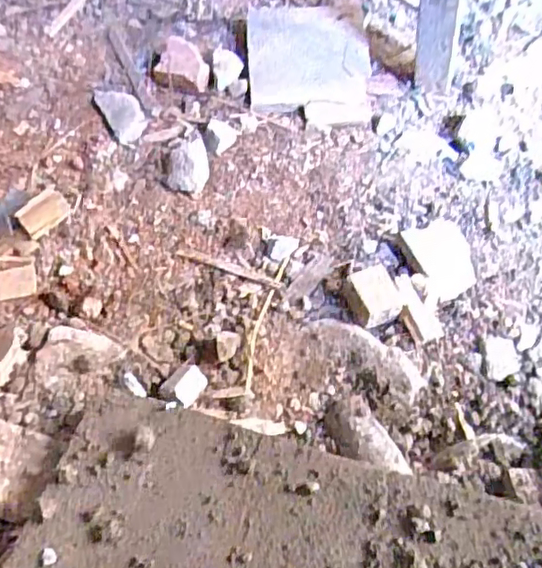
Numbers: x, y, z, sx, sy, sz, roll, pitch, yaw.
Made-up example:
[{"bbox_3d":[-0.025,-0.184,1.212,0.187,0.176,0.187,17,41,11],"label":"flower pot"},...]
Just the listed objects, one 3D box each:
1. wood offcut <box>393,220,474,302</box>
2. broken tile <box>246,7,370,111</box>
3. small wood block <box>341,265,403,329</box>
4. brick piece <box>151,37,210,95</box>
[{"bbox_3d":[0.204,-0.032,0.722,0.082,0.016,0.093,-24,65,-12],"label":"wood offcut"},{"bbox_3d":[0.052,-0.330,0.873,0.170,0.025,0.187,-3,63,-2],"label":"broken tile"},{"bbox_3d":[0.112,0.015,0.673,0.051,0.022,0.062,-20,65,-10],"label":"small wood block"},{"bbox_3d":[-0.126,-0.308,0.860,0.087,0.034,0.074,21,65,11],"label":"brick piece"}]

